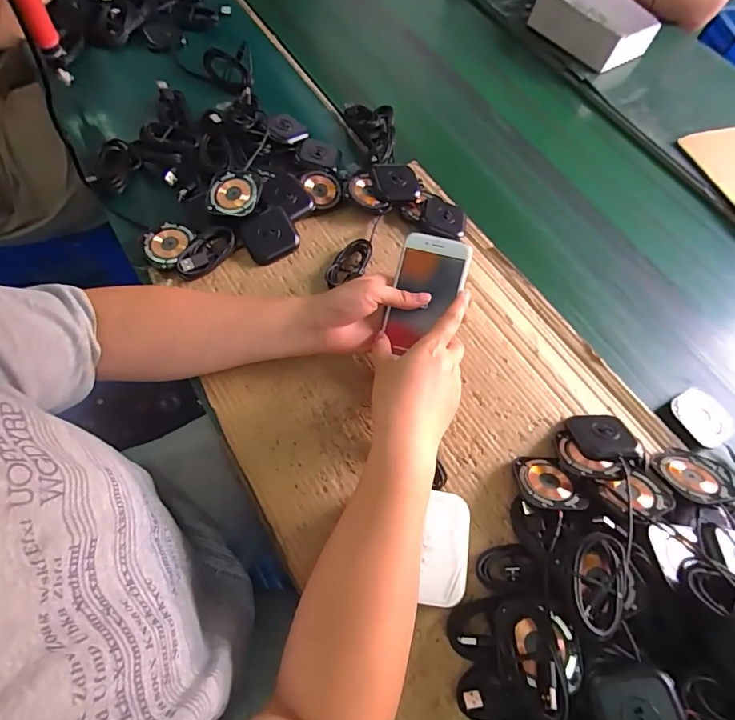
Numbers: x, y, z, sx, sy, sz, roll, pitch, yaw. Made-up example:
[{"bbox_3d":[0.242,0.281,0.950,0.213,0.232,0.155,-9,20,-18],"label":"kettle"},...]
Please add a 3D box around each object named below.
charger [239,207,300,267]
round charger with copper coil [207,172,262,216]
[{"bbox_3d":[-0.111,-0.140,0.517,0.058,0.010,0.053,-31,103,0],"label":"charger"},{"bbox_3d":[-0.153,-0.189,0.519,0.055,0.008,0.053,0,82,-2],"label":"round charger with copper coil"}]

